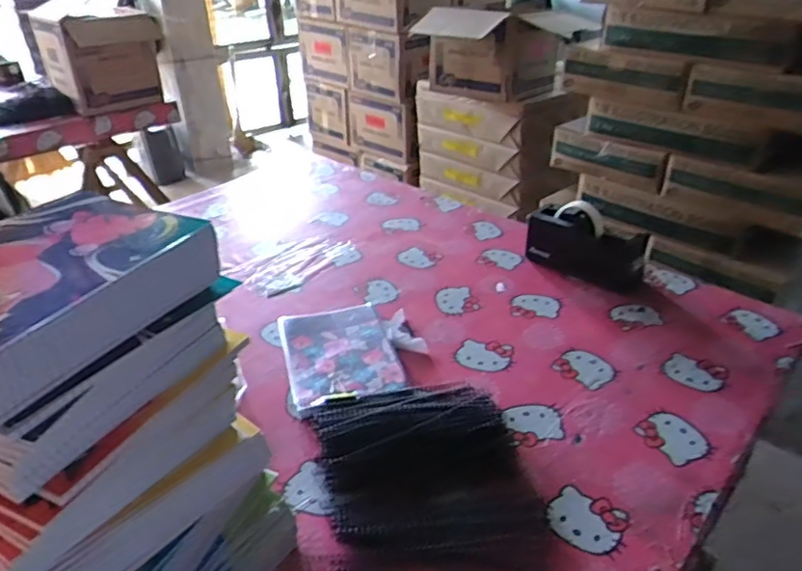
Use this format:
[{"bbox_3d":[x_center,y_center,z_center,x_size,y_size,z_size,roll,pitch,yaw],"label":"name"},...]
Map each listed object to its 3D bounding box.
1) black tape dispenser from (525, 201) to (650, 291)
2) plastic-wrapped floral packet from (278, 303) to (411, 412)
[{"bbox_3d":[0.324,-0.072,1.058,0.208,0.113,0.055,21,38,32],"label":"black tape dispenser"},{"bbox_3d":[-0.089,0.100,0.874,0.156,0.019,0.214,-10,33,-14],"label":"plastic-wrapped floral packet"}]

